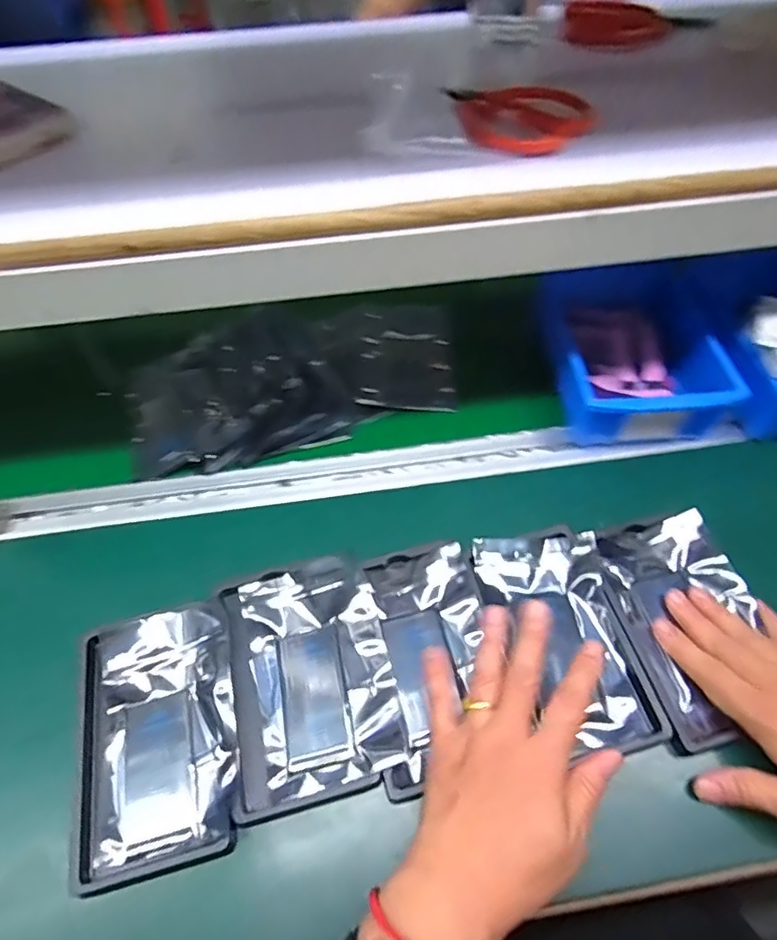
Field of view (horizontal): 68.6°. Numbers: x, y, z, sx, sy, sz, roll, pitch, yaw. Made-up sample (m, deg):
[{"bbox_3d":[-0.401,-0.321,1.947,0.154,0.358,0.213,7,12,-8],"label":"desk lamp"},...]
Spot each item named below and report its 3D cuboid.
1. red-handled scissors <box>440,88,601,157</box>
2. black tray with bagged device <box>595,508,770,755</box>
[{"bbox_3d":[0.086,-0.231,0.375,0.097,0.015,0.062,11,54,9],"label":"red-handled scissors"},{"bbox_3d":[0.214,0.106,0.406,0.091,0.021,0.158,-9,54,-5],"label":"black tray with bagged device"}]

